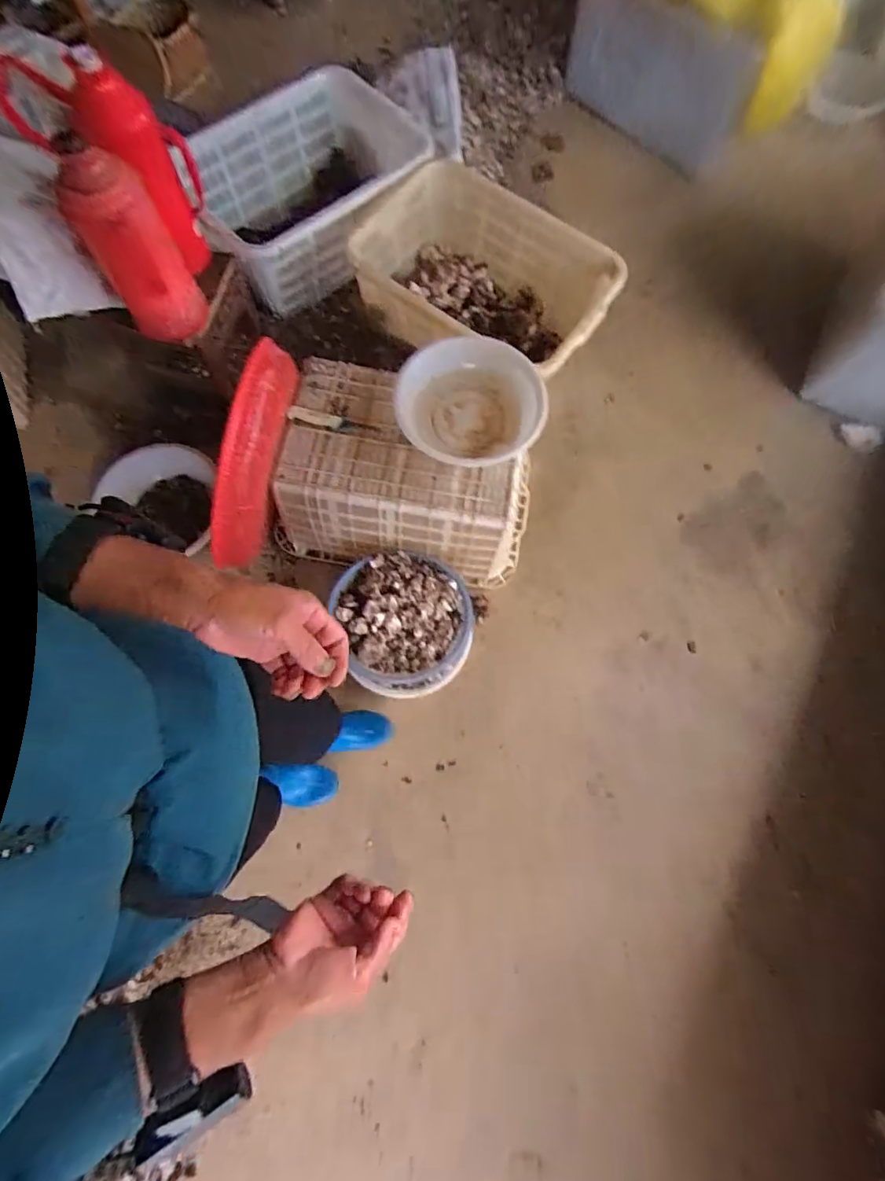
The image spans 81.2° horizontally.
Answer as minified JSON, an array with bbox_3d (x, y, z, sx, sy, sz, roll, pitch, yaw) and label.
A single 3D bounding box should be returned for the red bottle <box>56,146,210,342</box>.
[{"bbox_3d":[-0.634,-0.698,1.067,0.160,0.304,0.179,-28,77,-9],"label":"red bottle"}]

